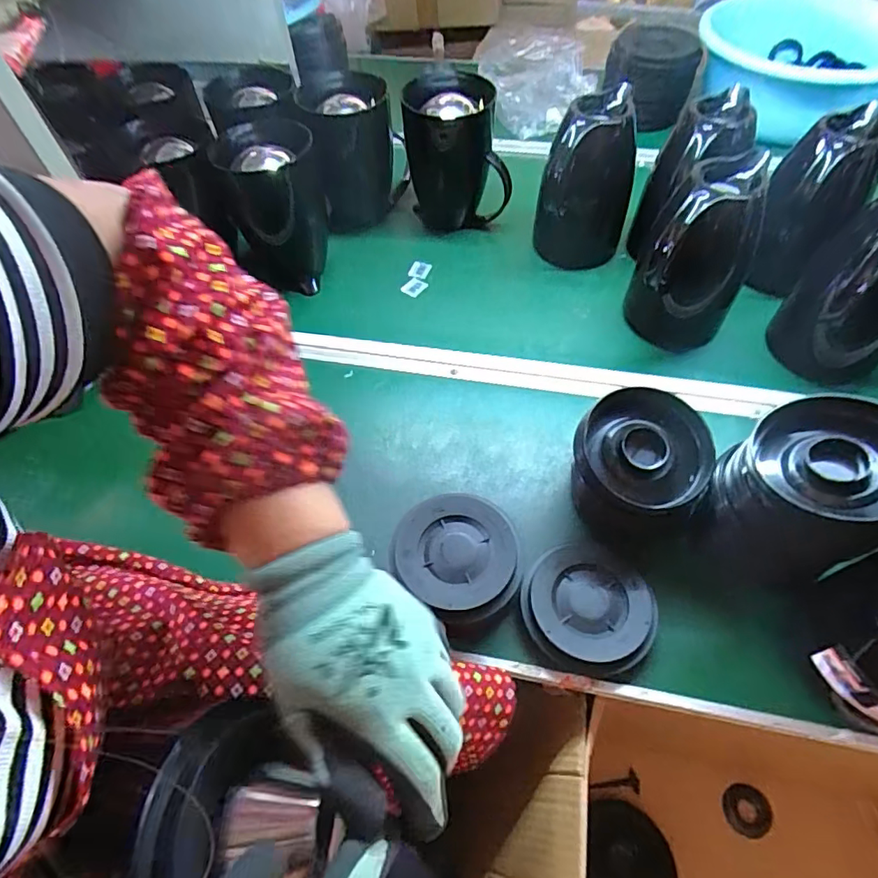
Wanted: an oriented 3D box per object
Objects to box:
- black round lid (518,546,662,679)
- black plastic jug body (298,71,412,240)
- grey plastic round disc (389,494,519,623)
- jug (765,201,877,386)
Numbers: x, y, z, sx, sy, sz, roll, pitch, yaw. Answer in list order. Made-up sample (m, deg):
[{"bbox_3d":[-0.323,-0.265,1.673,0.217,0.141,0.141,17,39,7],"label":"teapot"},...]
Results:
[{"bbox_3d":[0.138,0.155,0.492,0.115,0.021,0.114,-1,55,1],"label":"black round lid"},{"bbox_3d":[-0.122,-0.434,0.809,0.141,0.194,0.136,0,55,2],"label":"black plastic jug body"},{"bbox_3d":[0.019,0.103,0.483,0.116,0.012,0.106,39,65,25],"label":"grey plastic round disc"},{"bbox_3d":[0.478,-0.162,0.607,0.161,0.194,0.127,-39,63,-23],"label":"jug"}]

